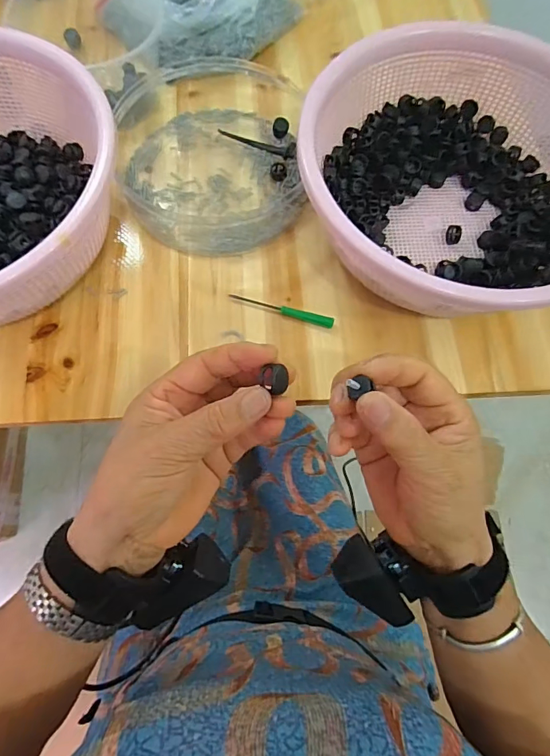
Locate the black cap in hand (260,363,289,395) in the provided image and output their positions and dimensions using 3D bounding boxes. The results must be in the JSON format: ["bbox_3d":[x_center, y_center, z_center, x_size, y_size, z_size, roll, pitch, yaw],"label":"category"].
[{"bbox_3d":[0.000,0.001,0.238,0.015,0.010,0.013,6,71,1],"label":"black cap in hand"}]

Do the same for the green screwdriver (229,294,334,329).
[{"bbox_3d":[0.006,-0.063,0.397,0.099,0.011,0.010,15,71,4],"label":"green screwdriver"}]

